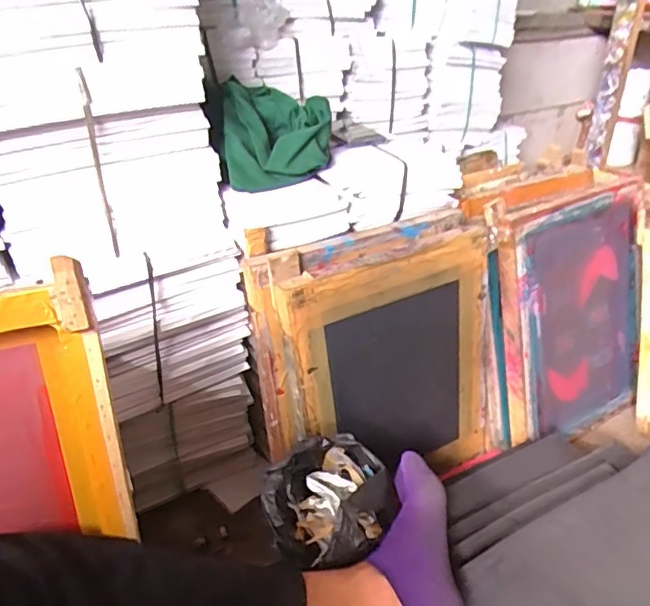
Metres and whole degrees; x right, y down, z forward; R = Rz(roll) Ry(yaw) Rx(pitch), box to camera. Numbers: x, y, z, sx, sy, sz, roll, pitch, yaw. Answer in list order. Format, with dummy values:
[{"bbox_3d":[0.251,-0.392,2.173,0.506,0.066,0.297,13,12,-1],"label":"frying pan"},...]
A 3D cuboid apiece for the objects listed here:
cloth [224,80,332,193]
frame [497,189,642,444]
[{"bbox_3d":[-0.078,-0.268,0.892,0.173,0.126,0.153,-4,29,-3],"label":"cloth"},{"bbox_3d":[0.461,0.034,1.049,0.345,0.458,0.045,-18,18,-25],"label":"frame"}]

